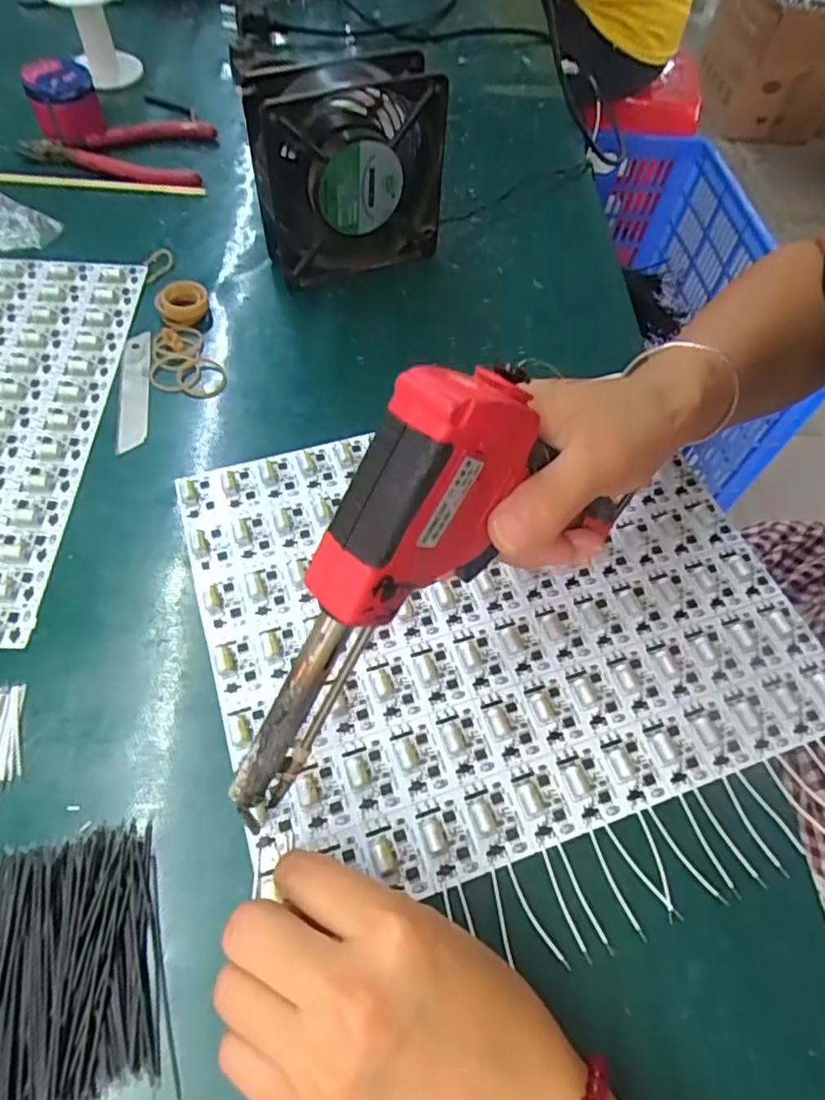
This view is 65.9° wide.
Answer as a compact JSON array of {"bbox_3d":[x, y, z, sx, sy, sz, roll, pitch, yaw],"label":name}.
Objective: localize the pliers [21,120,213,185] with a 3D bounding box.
[{"bbox_3d":[-0.249,-0.330,0.528,0.150,0.016,0.098,-1,58,-4],"label":"pliers"}]

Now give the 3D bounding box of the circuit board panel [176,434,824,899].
[{"bbox_3d":[0.039,0.023,0.333,0.280,0.011,0.239,-15,60,-12],"label":"circuit board panel"}]

